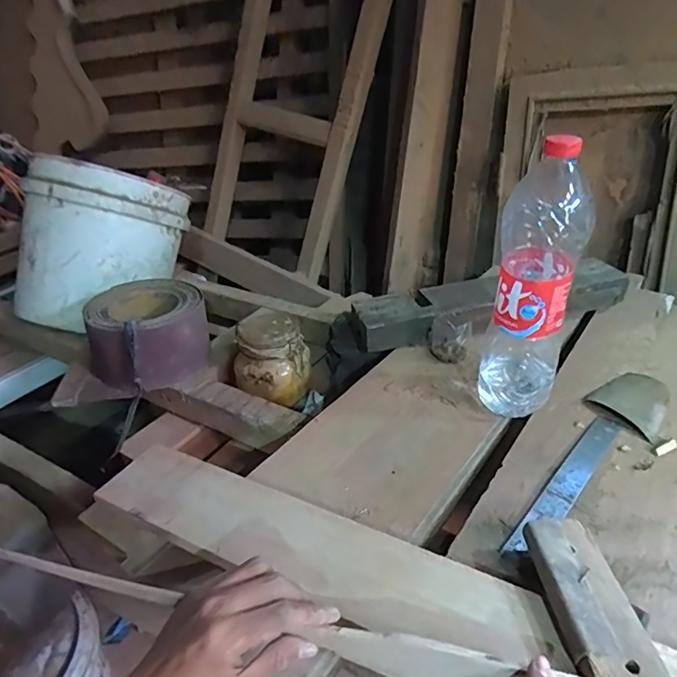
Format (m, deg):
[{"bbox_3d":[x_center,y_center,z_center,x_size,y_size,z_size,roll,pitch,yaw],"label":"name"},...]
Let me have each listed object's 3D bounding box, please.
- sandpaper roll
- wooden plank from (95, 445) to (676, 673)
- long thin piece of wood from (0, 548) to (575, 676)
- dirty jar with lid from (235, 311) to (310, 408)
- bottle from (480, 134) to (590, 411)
[{"bbox_3d":[-0.302,0.000,0.801,0.172,0.134,0.166,19,38,32],"label":"sandpaper roll"},{"bbox_3d":[0.061,0.209,0.395,0.646,0.015,0.089,13,35,25],"label":"wooden plank"},{"bbox_3d":[-0.057,0.206,0.359,0.435,0.033,0.018,7,33,13],"label":"long thin piece of wood"},{"bbox_3d":[-0.108,0.032,0.787,0.121,0.110,0.099,-3,31,0],"label":"dirty jar with lid"},{"bbox_3d":[0.211,-0.049,0.546,0.083,0.307,0.086,9,33,19],"label":"bottle"}]

